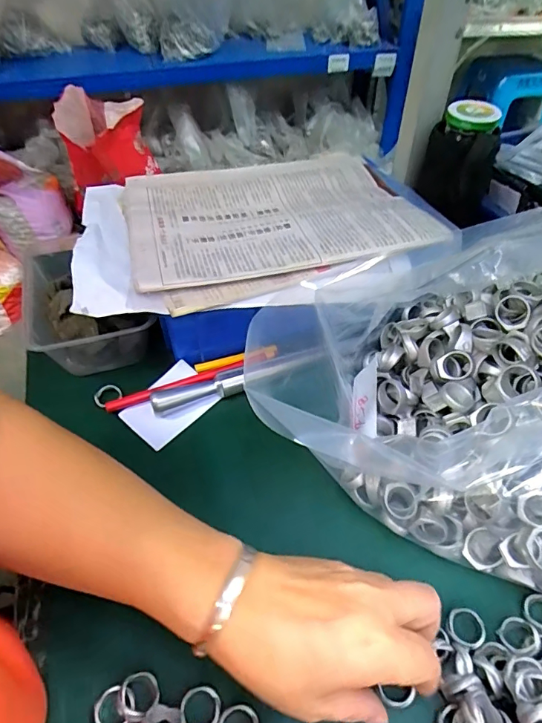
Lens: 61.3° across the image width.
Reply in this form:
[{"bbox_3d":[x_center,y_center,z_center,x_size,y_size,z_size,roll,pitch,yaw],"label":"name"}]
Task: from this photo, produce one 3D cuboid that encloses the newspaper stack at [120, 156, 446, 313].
[{"bbox_3d":[0.000,-0.142,0.440,0.265,0.017,0.205,-15,50,-12],"label":"newspaper stack"}]

